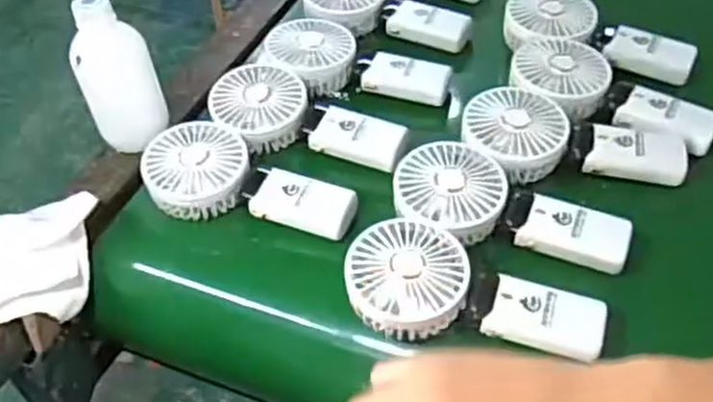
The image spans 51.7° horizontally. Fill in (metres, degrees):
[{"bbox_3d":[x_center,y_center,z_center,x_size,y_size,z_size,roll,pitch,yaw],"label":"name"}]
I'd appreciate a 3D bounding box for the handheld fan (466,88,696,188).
[{"bbox_3d":[0.184,-0.054,0.634,0.186,0.040,0.090,3,47,8],"label":"handheld fan"}]

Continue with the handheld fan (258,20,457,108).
[{"bbox_3d":[0.001,-0.141,0.736,0.184,0.036,0.088,5,48,10],"label":"handheld fan"}]

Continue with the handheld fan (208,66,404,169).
[{"bbox_3d":[-0.049,-0.069,0.674,0.187,0.040,0.085,23,53,24],"label":"handheld fan"}]

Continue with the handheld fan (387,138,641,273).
[{"bbox_3d":[0.122,0.005,0.586,0.182,0.041,0.081,10,49,14],"label":"handheld fan"}]

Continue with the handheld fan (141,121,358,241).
[{"bbox_3d":[-0.090,-0.019,0.634,0.186,0.039,0.089,7,48,12],"label":"handheld fan"}]

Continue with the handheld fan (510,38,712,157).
[{"bbox_3d":[0.231,-0.096,0.665,0.181,0.034,0.083,25,54,25],"label":"handheld fan"}]

